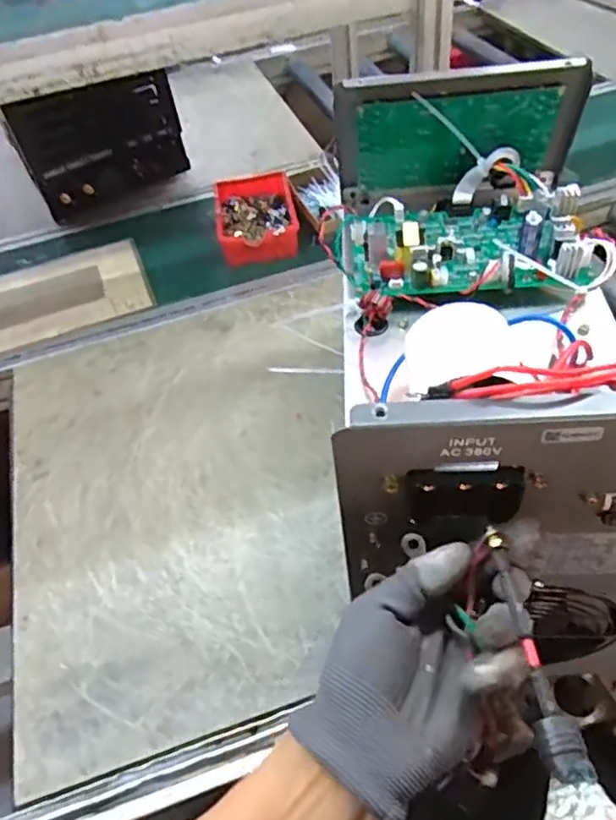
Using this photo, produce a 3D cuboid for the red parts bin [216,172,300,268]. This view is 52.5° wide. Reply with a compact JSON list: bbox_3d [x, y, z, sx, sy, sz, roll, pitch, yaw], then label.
[{"bbox_3d":[-0.093,-0.338,1.089,0.141,0.060,0.213,-11,50,-3],"label":"red parts bin"}]

